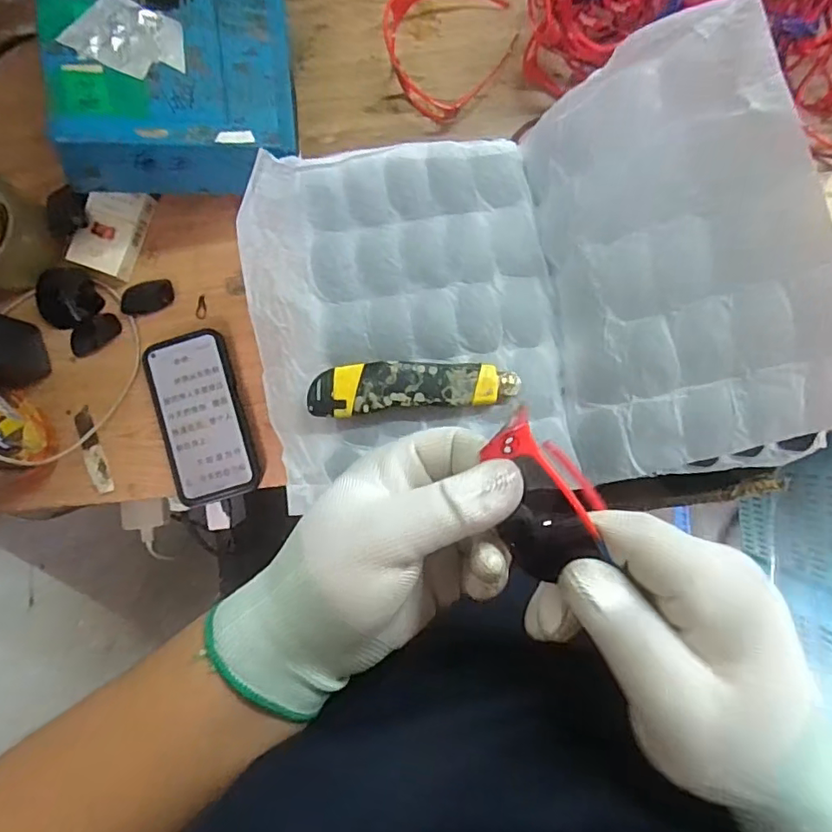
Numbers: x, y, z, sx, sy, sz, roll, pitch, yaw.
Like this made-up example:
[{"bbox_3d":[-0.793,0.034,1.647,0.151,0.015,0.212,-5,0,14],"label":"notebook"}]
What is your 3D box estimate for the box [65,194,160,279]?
[{"bbox_3d":[-0.302,-0.183,0.551,0.055,0.026,0.085,16,88,4],"label":"box"}]

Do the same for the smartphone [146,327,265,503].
[{"bbox_3d":[-0.208,0.000,0.537,0.079,0.015,0.164,-18,86,2],"label":"smartphone"}]

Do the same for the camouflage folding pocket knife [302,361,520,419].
[{"bbox_3d":[-0.002,-0.023,0.418,0.154,0.016,0.037,-5,87,3],"label":"camouflage folding pocket knife"}]

